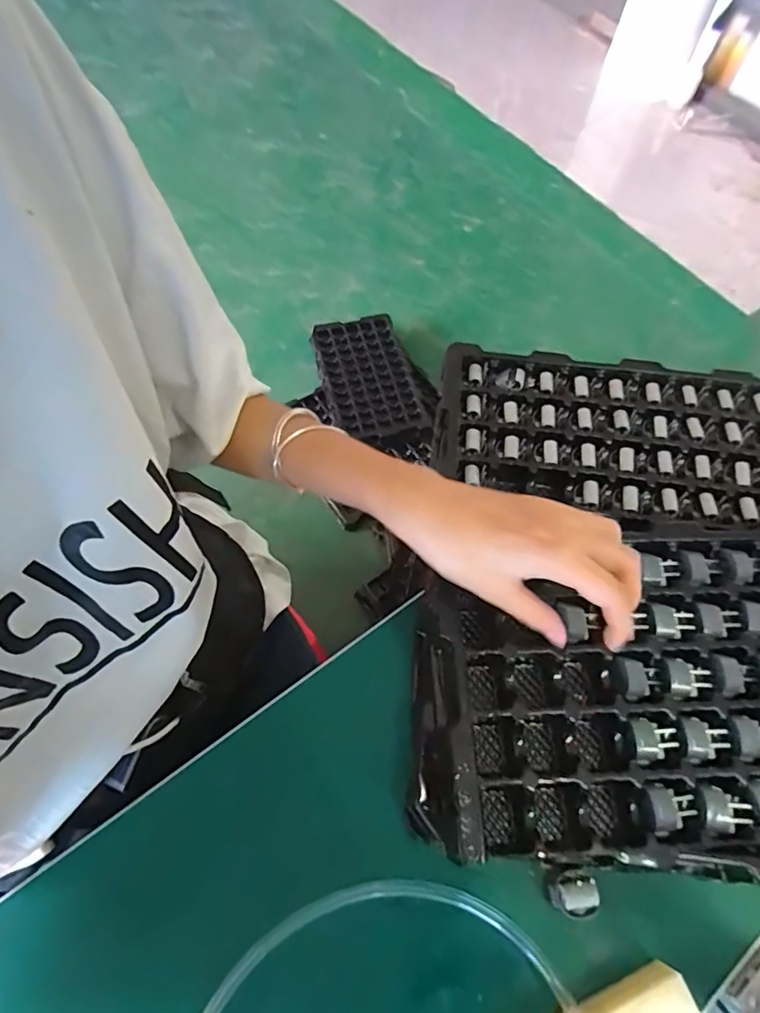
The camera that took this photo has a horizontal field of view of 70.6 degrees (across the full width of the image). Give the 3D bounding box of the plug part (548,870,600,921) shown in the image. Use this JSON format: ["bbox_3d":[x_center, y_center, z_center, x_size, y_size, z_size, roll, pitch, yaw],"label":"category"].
[{"bbox_3d":[0.117,0.233,0.322,0.025,0.016,0.023,1,63,-3],"label":"plug part"}]

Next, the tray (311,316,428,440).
[{"bbox_3d":[-0.034,-0.330,1.350,0.222,0.034,0.334,-12,65,-9],"label":"tray"}]

